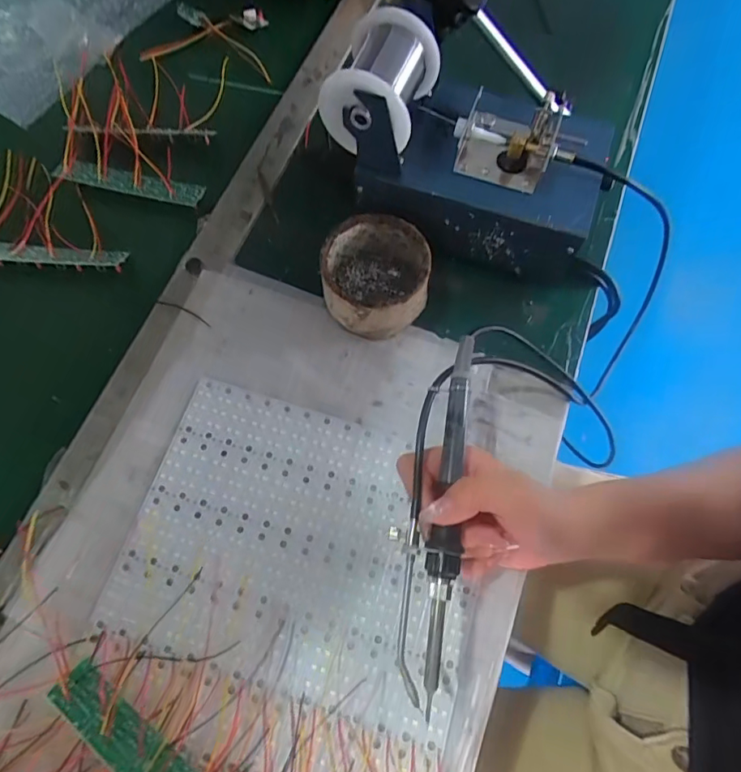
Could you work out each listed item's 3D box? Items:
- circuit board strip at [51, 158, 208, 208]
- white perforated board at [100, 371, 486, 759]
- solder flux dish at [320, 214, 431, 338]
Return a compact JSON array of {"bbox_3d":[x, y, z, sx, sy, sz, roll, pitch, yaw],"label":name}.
[{"bbox_3d":[-0.218,-0.183,0.452,0.139,0.013,0.024,13,70,5],"label":"circuit board strip"},{"bbox_3d":[-0.044,0.109,0.347,0.235,0.009,0.181,16,70,7],"label":"white perforated board"},{"bbox_3d":[0.005,-0.085,0.394,0.080,0.048,0.082,0,69,1],"label":"solder flux dish"}]

